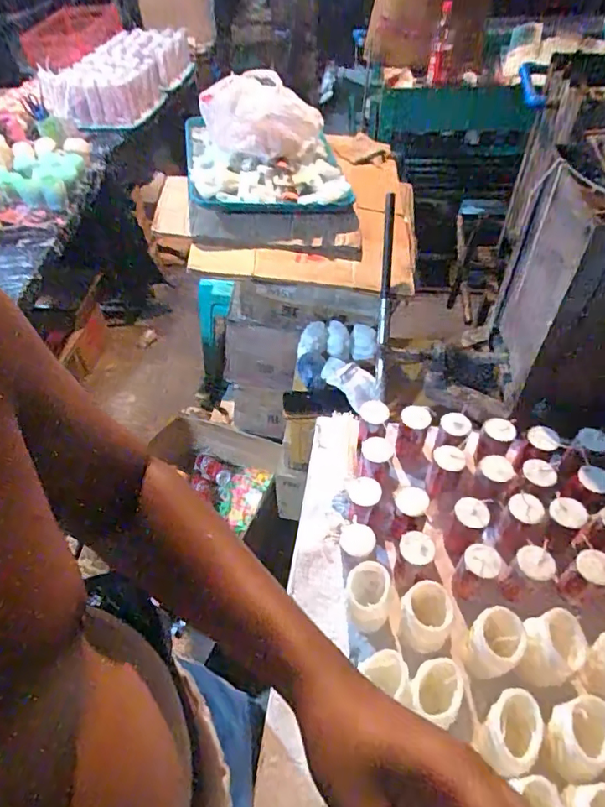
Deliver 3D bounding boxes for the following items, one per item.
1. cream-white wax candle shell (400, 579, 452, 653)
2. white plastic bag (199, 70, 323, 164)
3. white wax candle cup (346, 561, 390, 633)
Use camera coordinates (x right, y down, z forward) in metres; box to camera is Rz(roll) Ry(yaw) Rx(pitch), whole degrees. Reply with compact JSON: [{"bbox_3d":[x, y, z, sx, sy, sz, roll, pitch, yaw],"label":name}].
[{"bbox_3d":[0.165,0.291,0.690,0.068,0.067,0.074,12,50,14],"label":"cream-white wax candle shell"},{"bbox_3d":[-0.087,-0.631,1.108,0.254,0.153,0.191,-3,48,1],"label":"white plastic bag"},{"bbox_3d":[0.094,0.269,0.717,0.064,0.078,0.068,8,49,11],"label":"white wax candle cup"}]

